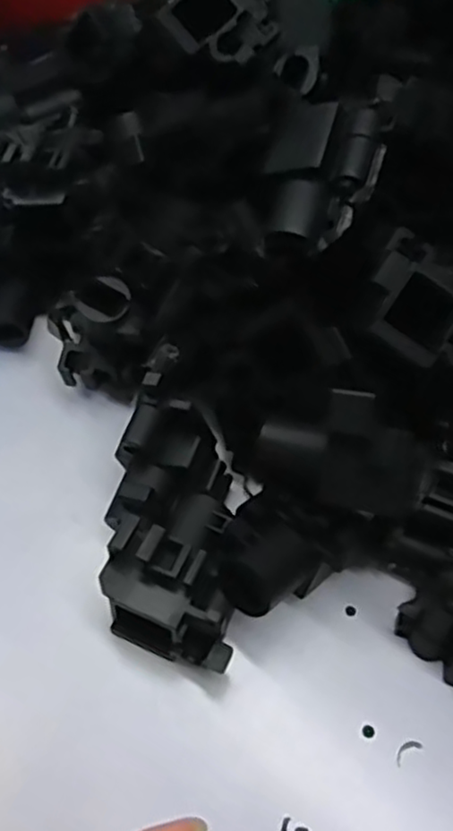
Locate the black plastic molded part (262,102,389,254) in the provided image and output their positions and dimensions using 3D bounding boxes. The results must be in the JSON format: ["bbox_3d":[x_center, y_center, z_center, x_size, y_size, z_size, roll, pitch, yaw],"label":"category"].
[{"bbox_3d":[0.047,-0.118,0.342,0.056,0.020,0.076,9,89,18],"label":"black plastic molded part"}]

